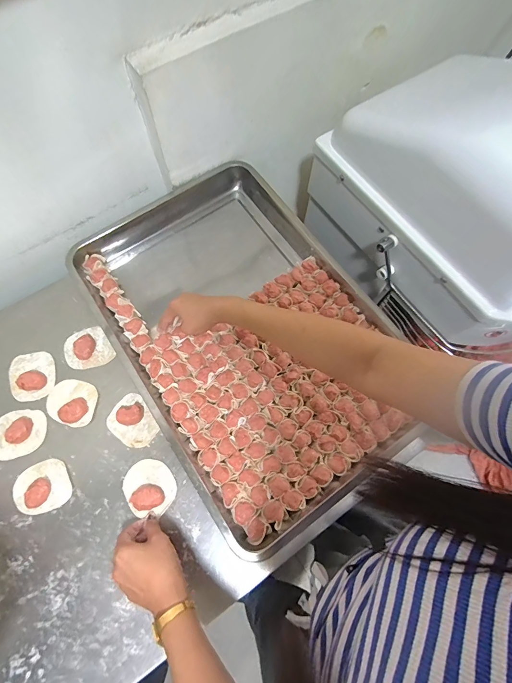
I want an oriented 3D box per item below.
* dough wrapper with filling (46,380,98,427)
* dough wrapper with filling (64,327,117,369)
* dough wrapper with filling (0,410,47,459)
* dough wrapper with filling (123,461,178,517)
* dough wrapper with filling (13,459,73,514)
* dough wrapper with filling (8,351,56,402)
[{"bbox_3d":[-0.308,0.099,0.540,0.081,0.014,0.072,7,71,3],"label":"dough wrapper with filling"},{"bbox_3d":[-0.297,0.011,0.570,0.076,0.021,0.079,0,70,0],"label":"dough wrapper with filling"},{"bbox_3d":[-0.382,0.145,0.519,0.081,0.023,0.072,-7,71,-2],"label":"dough wrapper with filling"},{"bbox_3d":[-0.160,0.219,0.491,0.081,0.015,0.070,42,74,13],"label":"dough wrapper with filling"},{"bbox_3d":[-0.326,0.220,0.492,0.081,0.018,0.071,-23,72,-8],"label":"dough wrapper with filling"},{"bbox_3d":[-0.382,0.056,0.552,0.072,0.018,0.084,-14,71,-5],"label":"dough wrapper with filling"}]

